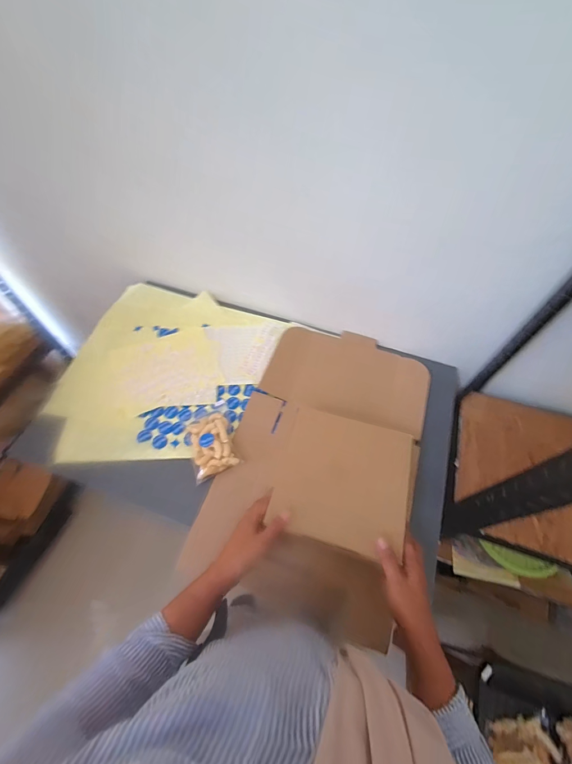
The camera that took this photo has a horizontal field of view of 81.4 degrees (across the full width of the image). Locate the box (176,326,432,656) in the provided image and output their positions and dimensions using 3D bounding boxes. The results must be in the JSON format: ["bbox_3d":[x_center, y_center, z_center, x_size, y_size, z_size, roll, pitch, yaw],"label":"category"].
[{"bbox_3d":[0.074,0.127,0.638,0.342,0.083,0.550,17,65,8],"label":"box"}]

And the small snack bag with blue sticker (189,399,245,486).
[{"bbox_3d":[-0.143,0.107,0.641,0.089,0.036,0.144,-19,63,-10],"label":"small snack bag with blue sticker"}]

